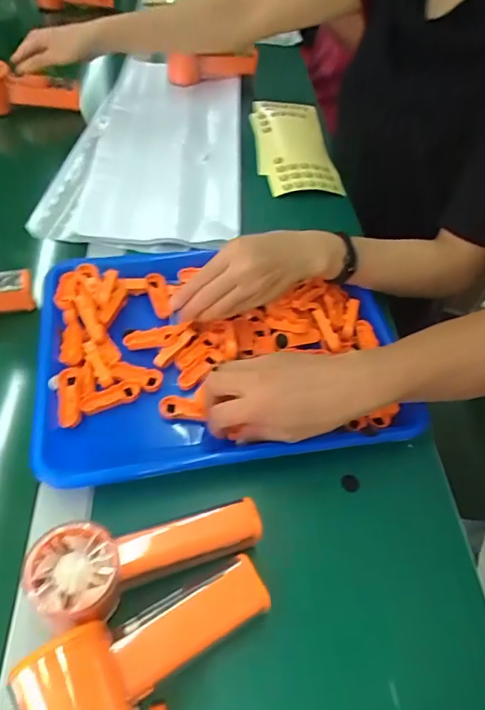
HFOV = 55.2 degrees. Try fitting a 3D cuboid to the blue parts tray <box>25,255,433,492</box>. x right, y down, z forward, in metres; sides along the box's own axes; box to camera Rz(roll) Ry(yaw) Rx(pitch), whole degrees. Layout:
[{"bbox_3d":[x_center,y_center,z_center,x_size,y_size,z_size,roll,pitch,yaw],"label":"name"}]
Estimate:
[{"bbox_3d":[-0.016,-0.009,0.455,0.339,0.035,0.249,-6,52,-10],"label":"blue parts tray"}]

